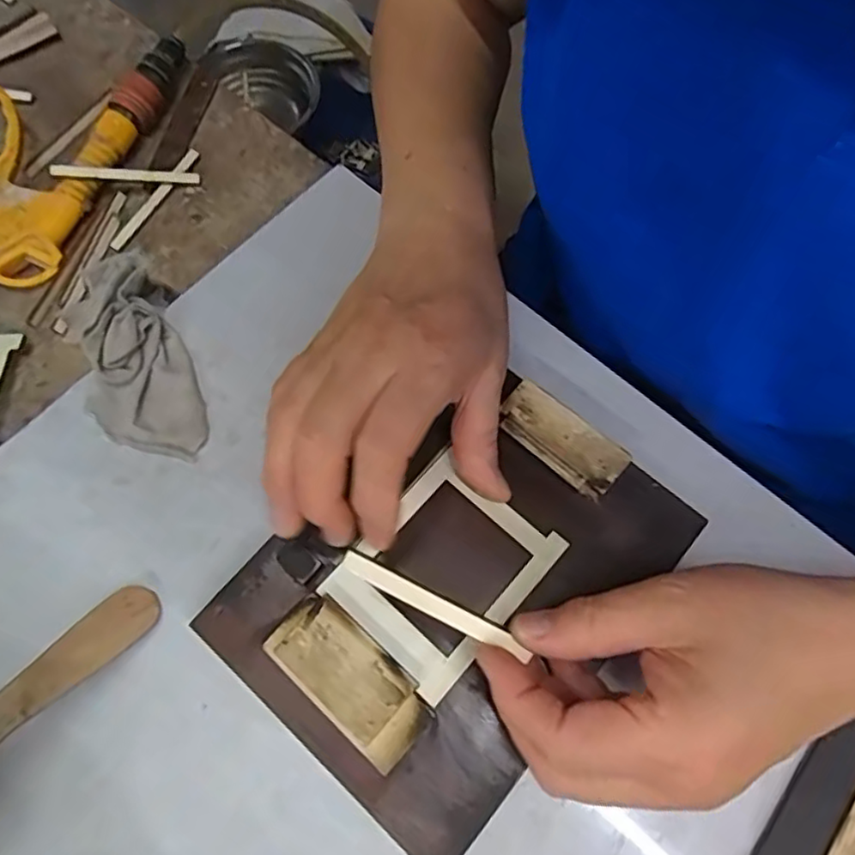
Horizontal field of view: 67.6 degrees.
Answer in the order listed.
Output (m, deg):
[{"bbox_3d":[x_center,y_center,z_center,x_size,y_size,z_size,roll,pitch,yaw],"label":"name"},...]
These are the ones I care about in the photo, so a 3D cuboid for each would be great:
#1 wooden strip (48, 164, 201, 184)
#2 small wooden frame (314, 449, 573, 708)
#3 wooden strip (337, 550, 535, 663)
[{"bbox_3d":[-0.177,-0.151,0.378,0.080,0.006,0.006,-5,67,-22],"label":"wooden strip"},{"bbox_3d":[0.007,0.063,0.285,0.071,0.006,0.087,39,75,16],"label":"small wooden frame"},{"bbox_3d":[0.003,0.067,0.243,0.077,0.005,0.008,28,72,-1],"label":"wooden strip"}]

